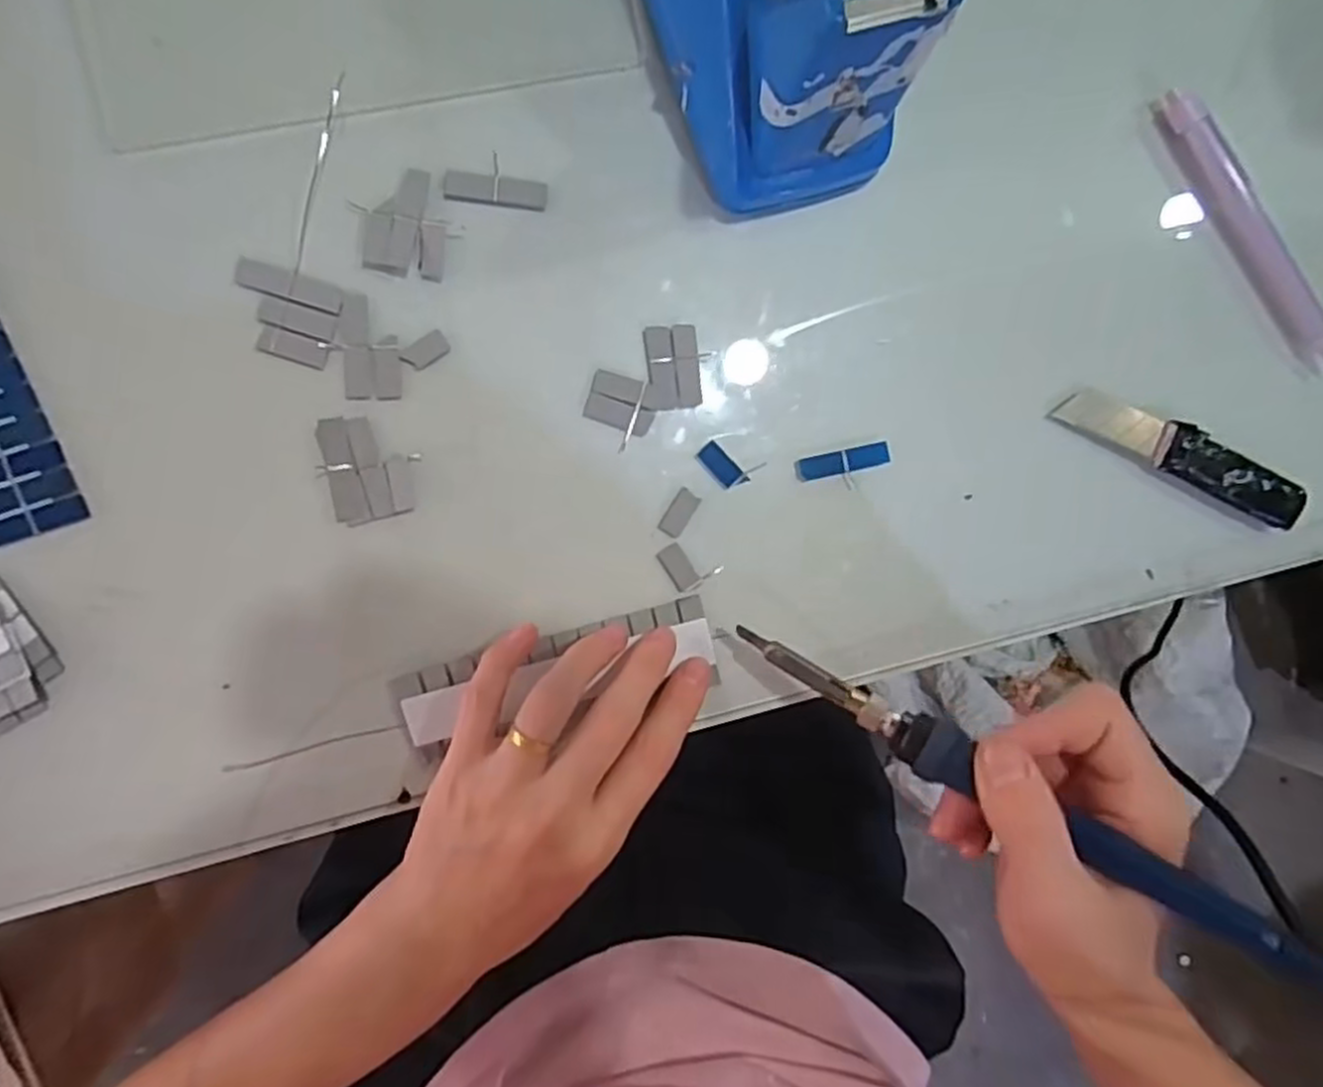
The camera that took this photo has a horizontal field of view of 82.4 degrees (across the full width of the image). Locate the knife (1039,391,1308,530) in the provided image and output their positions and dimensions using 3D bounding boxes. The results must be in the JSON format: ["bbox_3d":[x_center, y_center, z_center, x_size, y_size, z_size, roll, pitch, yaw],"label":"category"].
[{"bbox_3d":[0.228,-0.039,0.330,0.114,0.014,0.025,22,91,-8],"label":"knife"}]

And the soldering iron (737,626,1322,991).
[{"bbox_3d":[0.117,0.084,0.260,0.205,0.016,0.019,29,90,17],"label":"soldering iron"}]

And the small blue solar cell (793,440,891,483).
[{"bbox_3d":[0.076,-0.034,0.315,0.040,0.004,0.010,-12,95,-6],"label":"small blue solar cell"}]

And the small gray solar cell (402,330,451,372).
[{"bbox_3d":[-0.091,-0.074,0.292,0.018,0.004,0.009,-36,97,-3],"label":"small gray solar cell"}]

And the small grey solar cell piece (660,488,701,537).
[{"bbox_3d":[0.007,-0.012,0.310,0.010,0.004,0.020,32,90,-8],"label":"small grey solar cell piece"}]

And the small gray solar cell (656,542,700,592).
[{"bbox_3d":[0.007,0.010,0.311,0.011,0.004,0.019,-32,97,-4],"label":"small gray solar cell"}]

